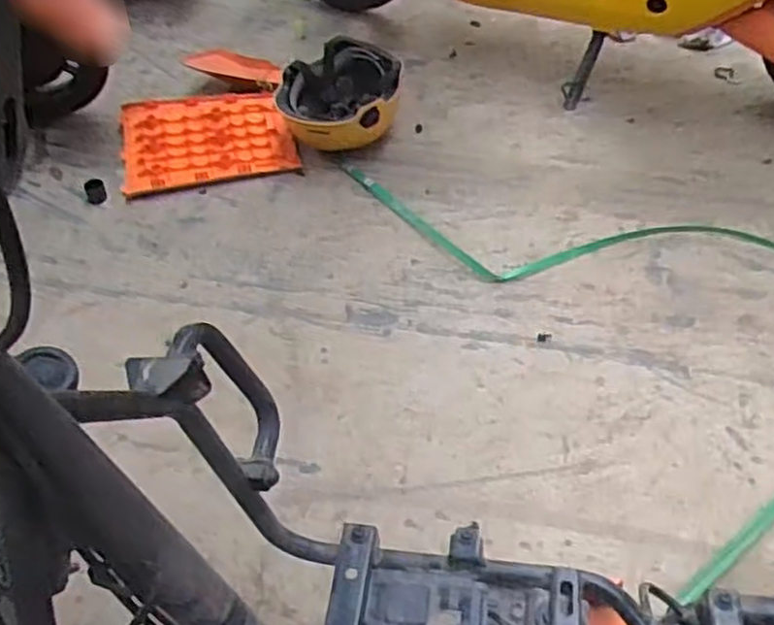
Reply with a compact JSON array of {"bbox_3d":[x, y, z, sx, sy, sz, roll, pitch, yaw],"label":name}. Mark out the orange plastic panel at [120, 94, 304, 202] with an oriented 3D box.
[{"bbox_3d":[-0.359,-0.346,1.490,0.327,0.031,0.257,-11,49,-9],"label":"orange plastic panel"}]

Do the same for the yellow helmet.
[{"bbox_3d":[-0.091,-0.411,1.469,0.236,0.149,0.206,9,48,8],"label":"yellow helmet"}]

